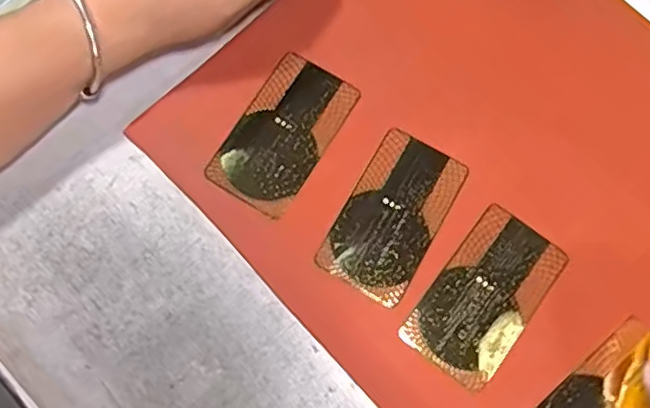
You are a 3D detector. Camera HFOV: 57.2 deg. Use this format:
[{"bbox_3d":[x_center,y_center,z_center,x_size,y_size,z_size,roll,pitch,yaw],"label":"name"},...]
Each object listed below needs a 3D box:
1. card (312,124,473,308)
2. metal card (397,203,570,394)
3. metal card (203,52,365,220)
[{"bbox_3d":[0.035,0.006,0.309,0.047,0.004,0.085,30,77,7],"label":"card"},{"bbox_3d":[0.081,0.046,0.300,0.049,0.004,0.086,37,78,8],"label":"metal card"},{"bbox_3d":[-0.022,-0.038,0.320,0.048,0.004,0.085,33,78,7],"label":"metal card"}]

